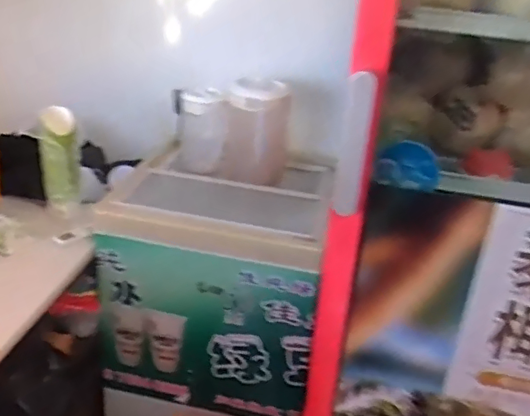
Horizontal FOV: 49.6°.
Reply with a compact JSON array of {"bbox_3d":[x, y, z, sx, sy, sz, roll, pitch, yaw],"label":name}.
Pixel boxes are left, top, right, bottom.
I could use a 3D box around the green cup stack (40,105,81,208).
[{"bbox_3d":[-0.530,-0.114,1.491,0.088,0.273,0.073,-7,29,-22],"label":"green cup stack"}]

